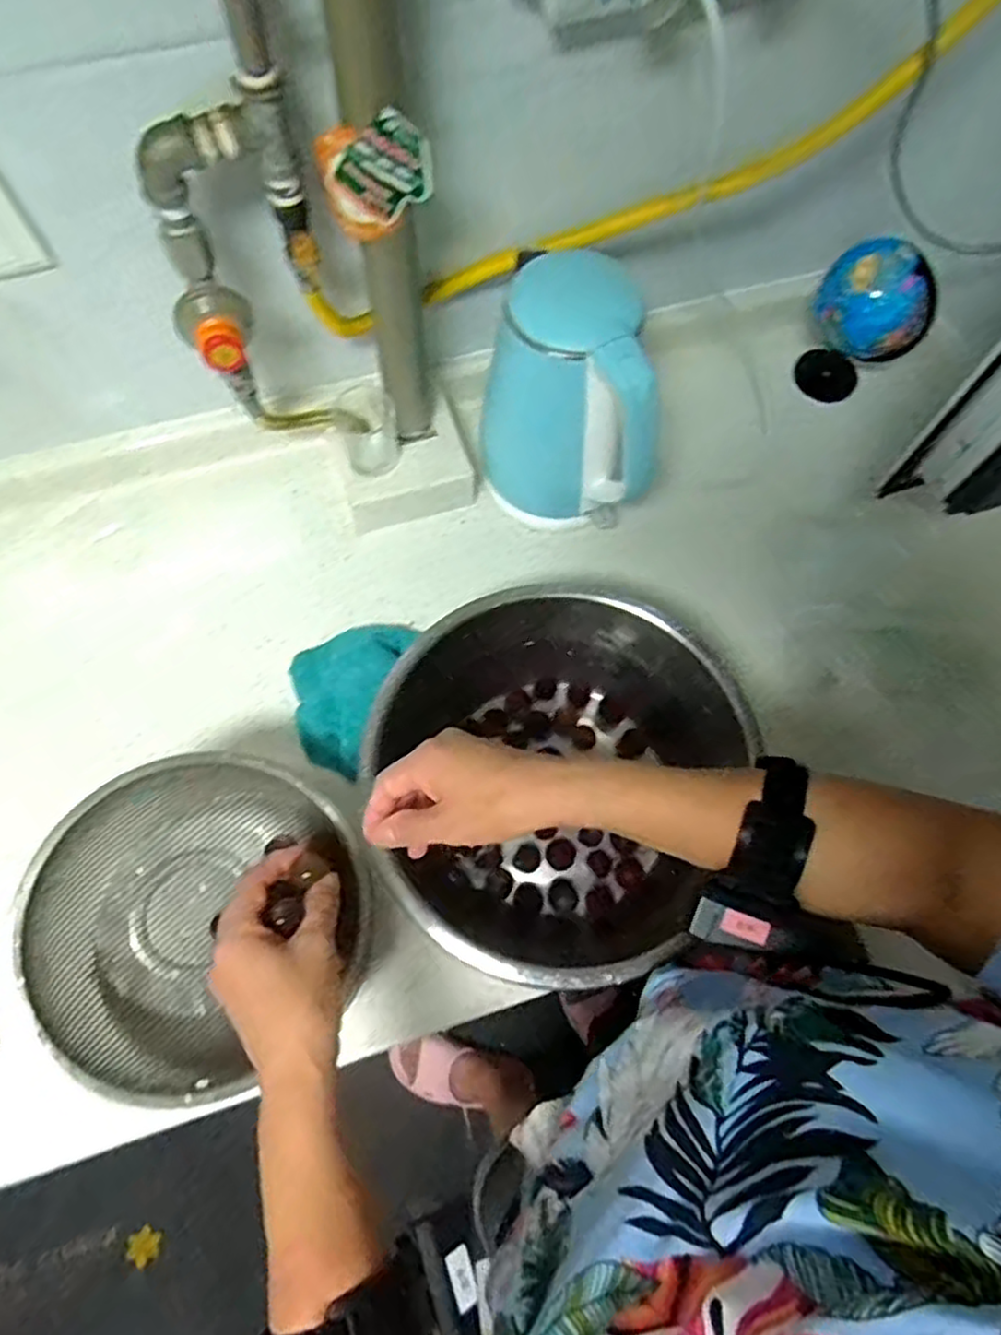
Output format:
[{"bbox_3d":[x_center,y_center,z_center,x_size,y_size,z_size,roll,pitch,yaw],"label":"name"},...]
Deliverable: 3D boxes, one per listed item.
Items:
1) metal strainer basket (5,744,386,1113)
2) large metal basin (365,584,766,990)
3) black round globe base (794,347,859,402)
[{"bbox_3d":[-0.208,0.175,0.510,0.222,0.086,0.217,8,73,-29],"label":"metal strainer basket"},{"bbox_3d":[0.029,0.080,0.567,0.265,0.115,0.283,1,69,-1],"label":"large metal basin"},{"bbox_3d":[0.357,-0.318,0.784,0.067,0.051,0.018,41,42,-14],"label":"black round globe base"}]

